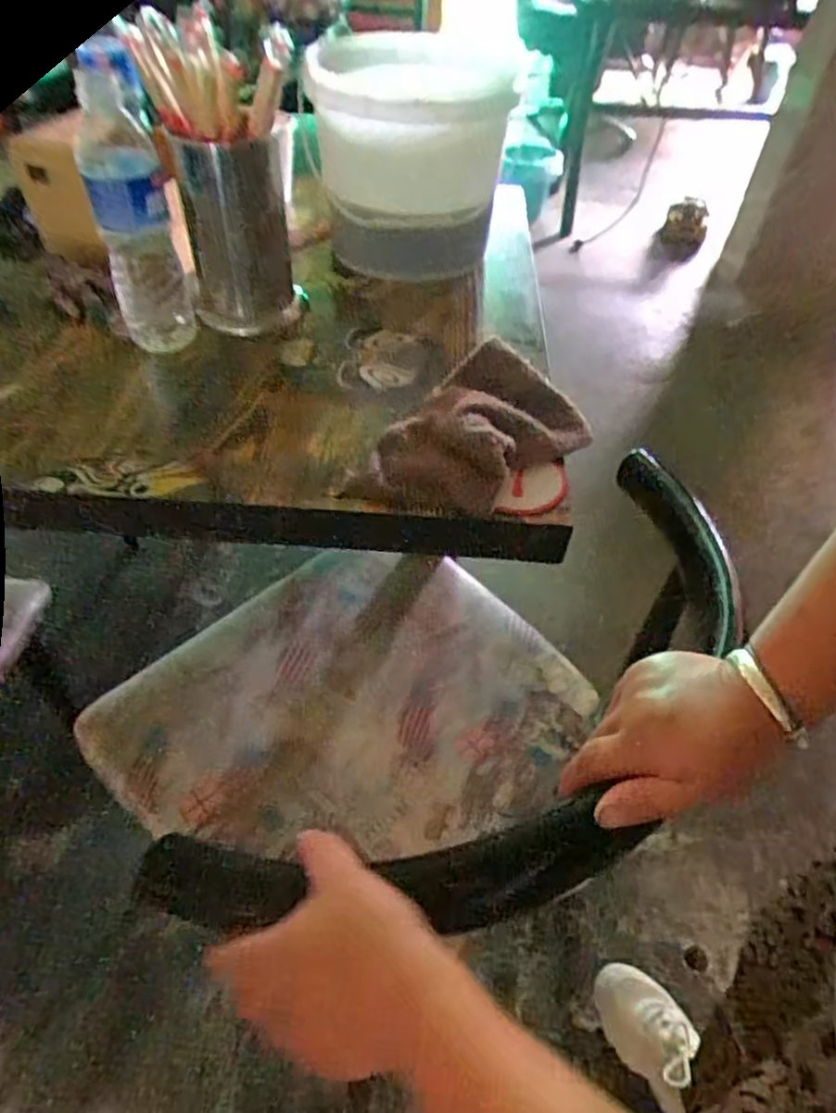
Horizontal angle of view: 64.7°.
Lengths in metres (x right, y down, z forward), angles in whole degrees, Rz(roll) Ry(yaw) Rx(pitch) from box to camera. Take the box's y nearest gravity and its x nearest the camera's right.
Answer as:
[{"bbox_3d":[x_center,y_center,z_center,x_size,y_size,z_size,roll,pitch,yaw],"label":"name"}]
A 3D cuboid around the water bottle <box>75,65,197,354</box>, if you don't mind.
[{"bbox_3d":[-0.256,-0.298,0.602,0.064,0.223,0.064,-14,51,-15],"label":"water bottle"}]

